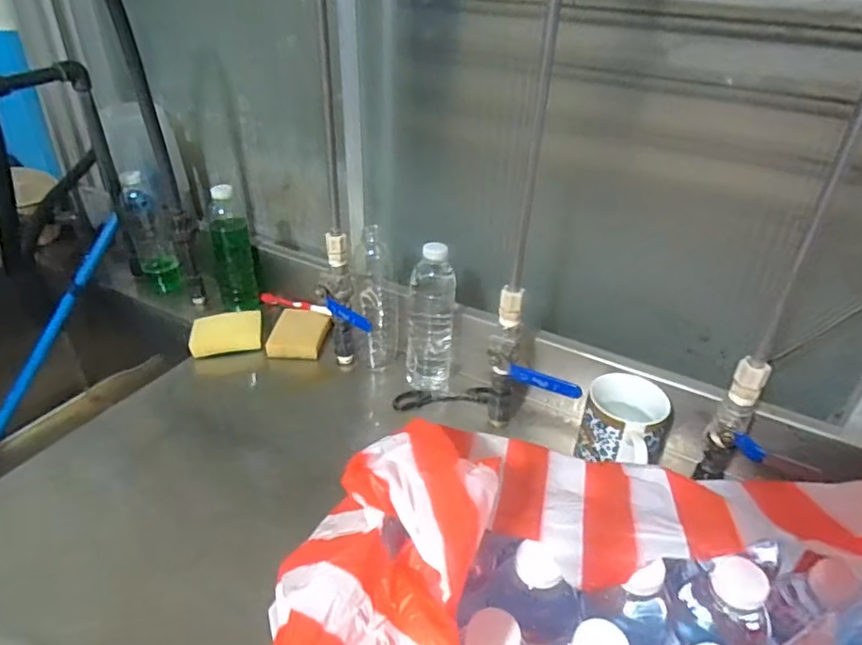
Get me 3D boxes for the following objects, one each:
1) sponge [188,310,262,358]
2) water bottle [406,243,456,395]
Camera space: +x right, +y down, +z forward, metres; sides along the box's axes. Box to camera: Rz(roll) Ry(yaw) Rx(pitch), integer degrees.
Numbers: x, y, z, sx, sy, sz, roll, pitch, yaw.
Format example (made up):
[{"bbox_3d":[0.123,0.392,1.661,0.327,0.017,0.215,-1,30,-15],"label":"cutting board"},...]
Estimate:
[{"bbox_3d":[-0.310,0.014,0.879,0.102,0.029,0.070,-9,35,-17],"label":"sponge"},{"bbox_3d":[-0.001,0.003,0.772,0.058,0.214,0.054,5,34,4],"label":"water bottle"}]

